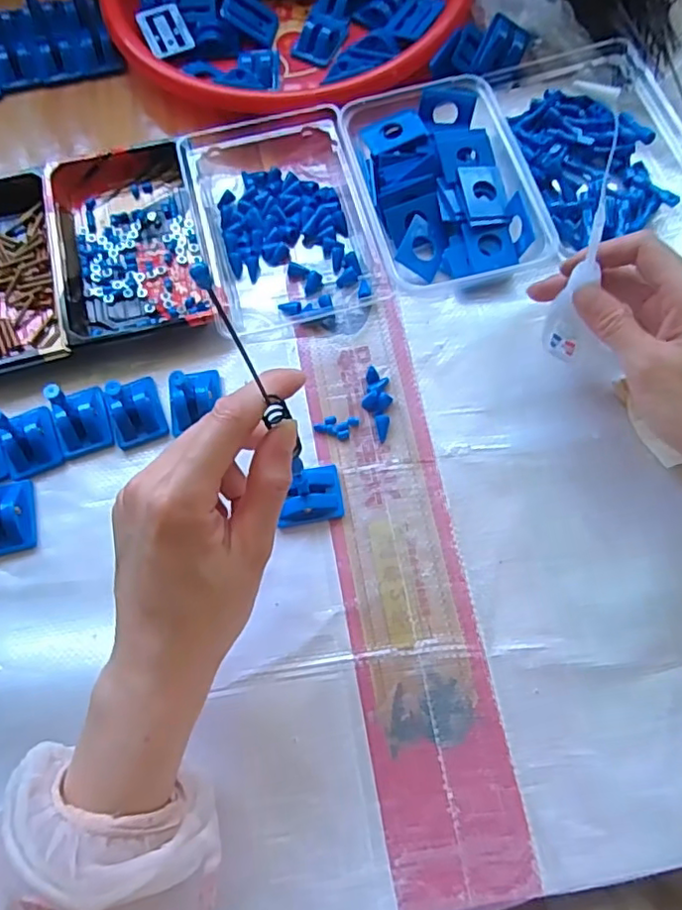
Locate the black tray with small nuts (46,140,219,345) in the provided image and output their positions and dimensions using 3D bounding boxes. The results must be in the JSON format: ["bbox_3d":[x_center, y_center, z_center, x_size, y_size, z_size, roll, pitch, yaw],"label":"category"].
[{"bbox_3d":[-0.151,-0.154,0.433,0.098,0.025,0.159,-14,71,-2],"label":"black tray with small nuts"}]

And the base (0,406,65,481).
[{"bbox_3d":[-0.202,-0.016,0.379,0.034,0.040,0.048,-17,71,-3],"label":"base"}]

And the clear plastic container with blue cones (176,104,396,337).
[{"bbox_3d":[-0.043,-0.174,0.431,0.118,0.034,0.166,-15,71,-3],"label":"clear plastic container with blue cones"}]

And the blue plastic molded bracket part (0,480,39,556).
[{"bbox_3d":[-0.211,0.034,0.362,0.033,0.042,0.044,-12,71,-1],"label":"blue plastic molded bracket part"}]

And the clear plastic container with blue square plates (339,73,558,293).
[{"bbox_3d":[0.070,-0.191,0.428,0.107,0.036,0.159,-15,71,-3],"label":"clear plastic container with blue square plates"}]

